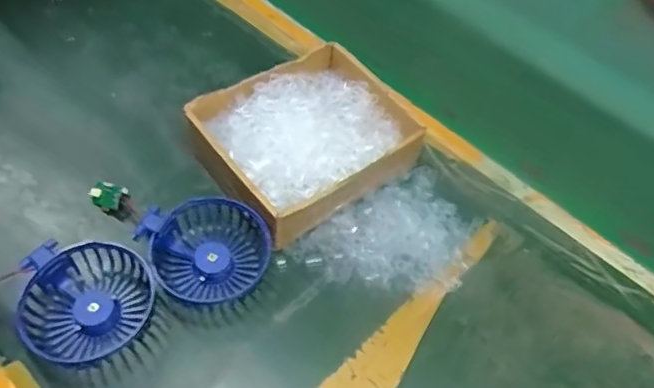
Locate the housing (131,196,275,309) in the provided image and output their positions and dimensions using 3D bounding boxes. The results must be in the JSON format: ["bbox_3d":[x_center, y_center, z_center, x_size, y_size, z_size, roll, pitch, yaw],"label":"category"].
[{"bbox_3d":[-0.096,0.045,0.456,0.093,0.036,0.090,-22,62,-17],"label":"housing"}]

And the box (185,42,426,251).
[{"bbox_3d":[-0.021,-0.048,0.504,0.169,0.055,0.142,-29,65,-21],"label":"box"}]

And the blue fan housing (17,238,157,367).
[{"bbox_3d":[-0.178,0.080,0.421,0.093,0.034,0.085,-1,58,-5],"label":"blue fan housing"}]

